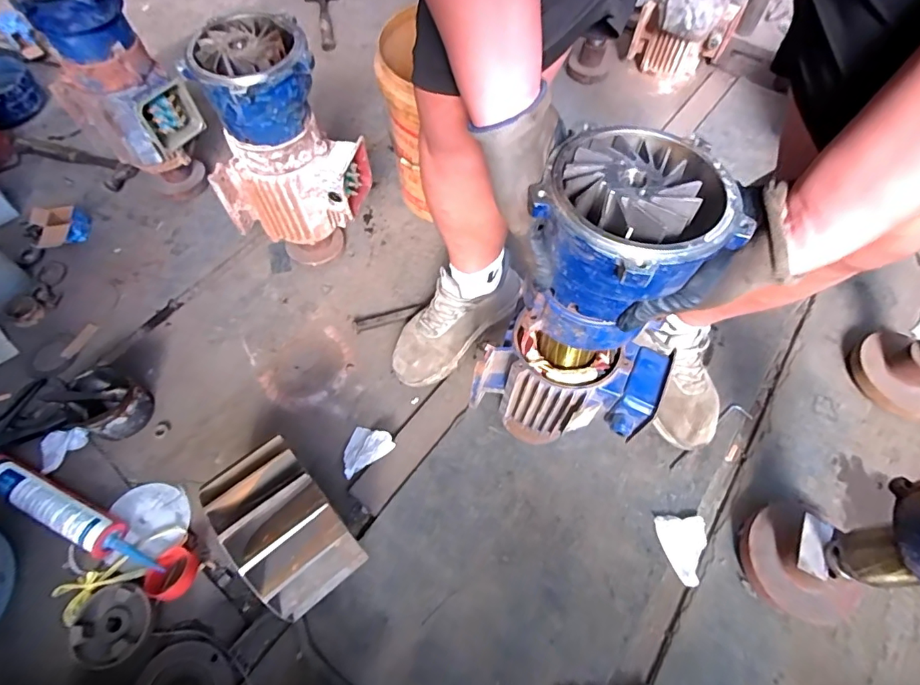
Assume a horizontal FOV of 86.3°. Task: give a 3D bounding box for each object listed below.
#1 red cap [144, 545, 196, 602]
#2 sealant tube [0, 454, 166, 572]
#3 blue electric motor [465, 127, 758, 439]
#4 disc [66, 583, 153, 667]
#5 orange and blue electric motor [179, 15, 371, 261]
[{"bbox_3d":[-0.422,0.342,0.726,0.071,0.028,0.069,10,48,28],"label":"red cap"},{"bbox_3d":[-0.603,0.267,0.757,0.335,0.048,0.054,21,61,13],"label":"sealant tube"},{"bbox_3d":[0.144,-0.015,0.557,0.209,0.385,0.156,6,55,2],"label":"blue electric motor"},{"bbox_3d":[-0.482,0.392,0.682,0.102,0.030,0.098,-8,58,-5],"label":"disc"},{"bbox_3d":[-0.276,-0.287,0.838,0.201,0.424,0.171,21,63,11],"label":"orange and blue electric motor"}]

